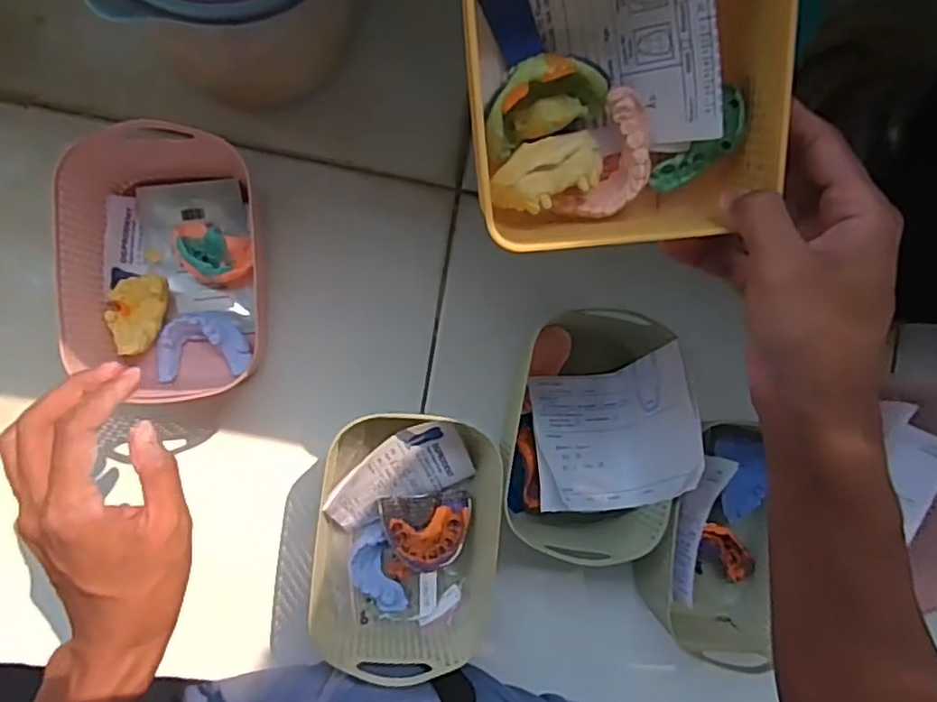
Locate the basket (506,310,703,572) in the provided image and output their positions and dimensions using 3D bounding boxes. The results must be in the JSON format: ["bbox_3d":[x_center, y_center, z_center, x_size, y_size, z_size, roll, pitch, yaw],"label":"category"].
[{"bbox_3d":[0.090,0.055,0.468,0.112,0.079,0.178,9,86,-12],"label":"basket"}]

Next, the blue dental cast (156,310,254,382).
[{"bbox_3d":[-0.193,-0.004,0.477,0.063,0.023,0.048,-6,89,-12],"label":"blue dental cast"}]

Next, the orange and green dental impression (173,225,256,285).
[{"bbox_3d":[-0.187,-0.070,0.480,0.057,0.021,0.039,17,84,-11],"label":"orange and green dental impression"}]

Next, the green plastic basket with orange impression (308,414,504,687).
[{"bbox_3d":[-0.044,0.131,0.467,0.120,0.067,0.168,6,86,-12],"label":"green plastic basket with orange impression"}]

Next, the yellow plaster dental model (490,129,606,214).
[{"bbox_3d":[0.037,-0.082,0.309,0.048,0.026,0.029,-15,91,-12],"label":"yellow plaster dental model"}]

